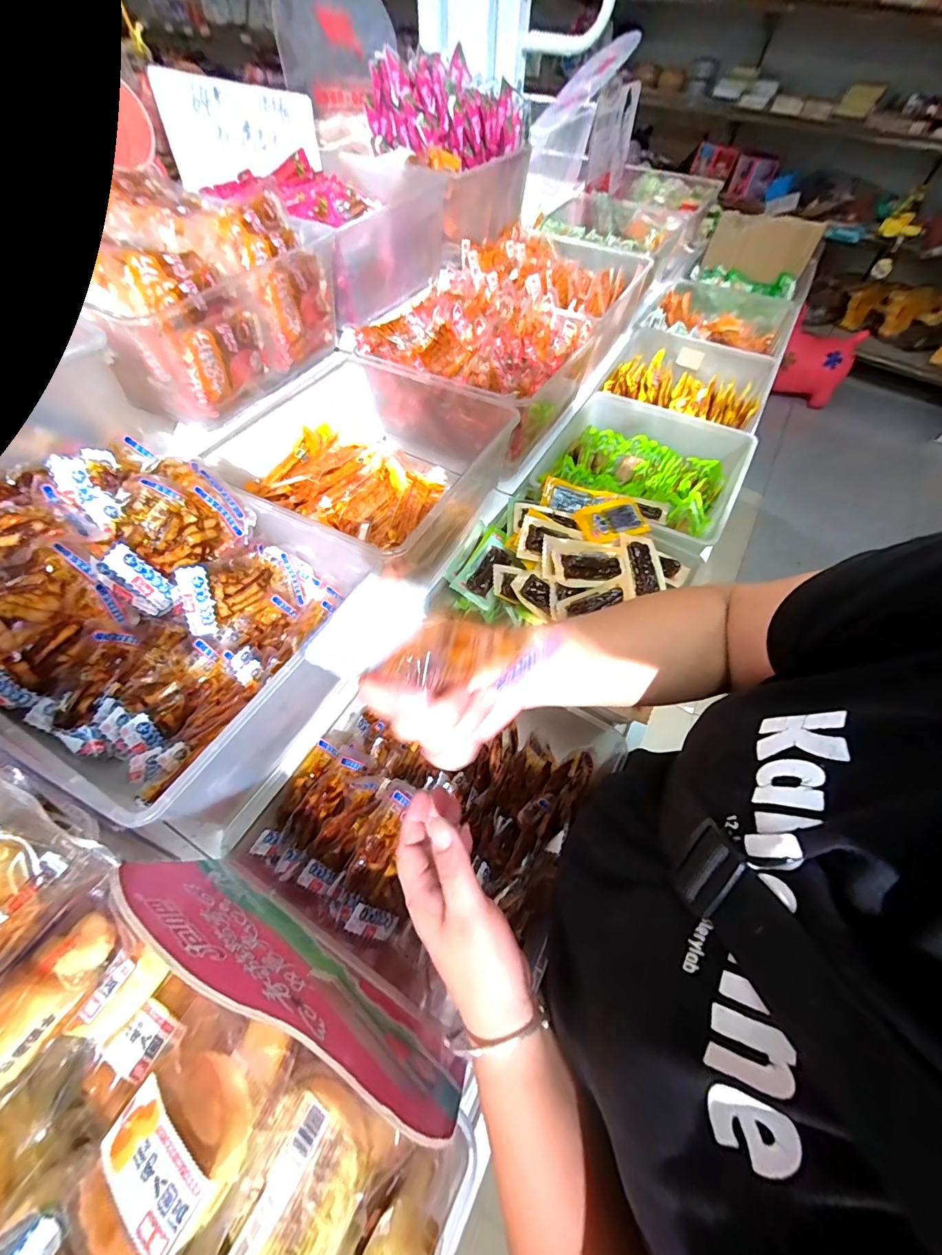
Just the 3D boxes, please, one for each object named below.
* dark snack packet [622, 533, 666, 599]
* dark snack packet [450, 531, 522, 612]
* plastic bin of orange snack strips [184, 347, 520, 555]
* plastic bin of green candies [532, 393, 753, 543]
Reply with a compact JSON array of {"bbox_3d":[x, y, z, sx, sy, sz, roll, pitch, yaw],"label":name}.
[{"bbox_3d":[0.232,-0.083,0.592,0.056,0.019,0.107,7,57,2],"label":"dark snack packet"},{"bbox_3d":[0.026,-0.078,0.587,0.061,0.019,0.107,30,61,16],"label":"dark snack packet"},{"bbox_3d":[-0.138,-0.228,0.624,0.315,0.144,0.325,23,59,12],"label":"plastic bin of orange snack strips"},{"bbox_3d":[0.290,-0.263,0.764,0.303,0.097,0.292,27,60,14],"label":"plastic bin of green candies"}]

